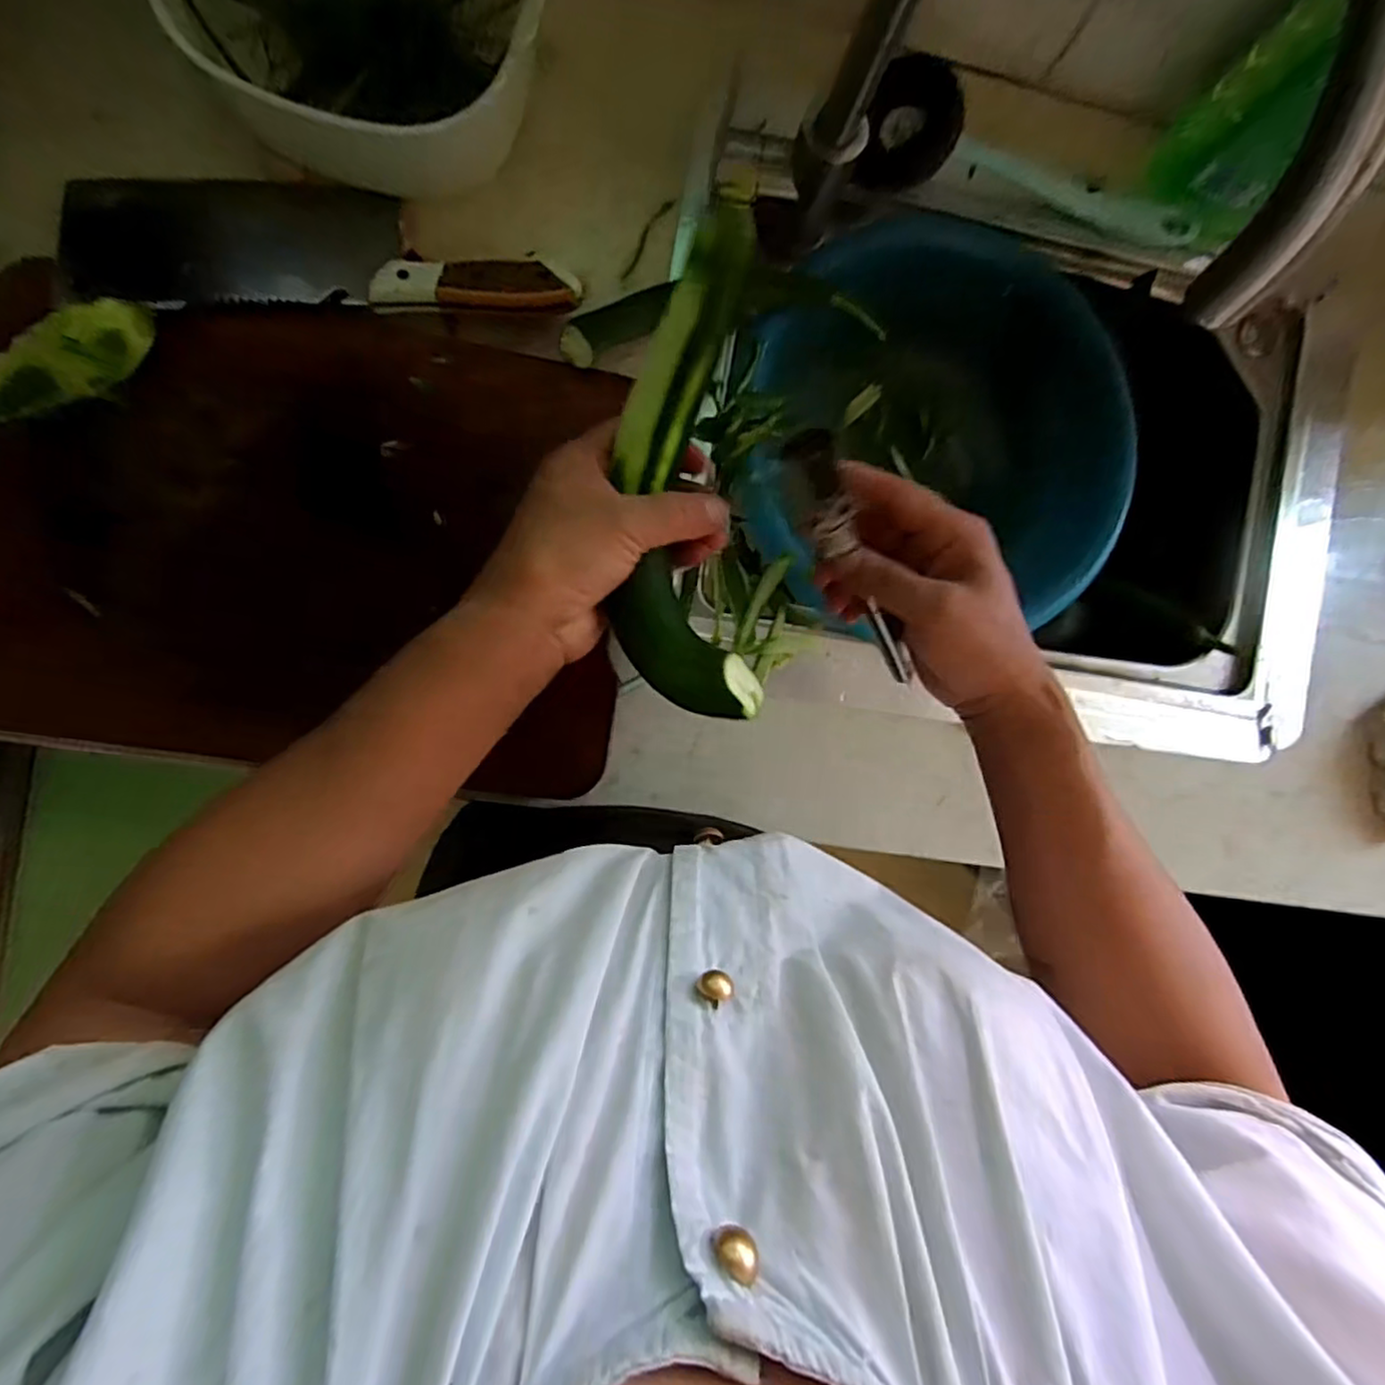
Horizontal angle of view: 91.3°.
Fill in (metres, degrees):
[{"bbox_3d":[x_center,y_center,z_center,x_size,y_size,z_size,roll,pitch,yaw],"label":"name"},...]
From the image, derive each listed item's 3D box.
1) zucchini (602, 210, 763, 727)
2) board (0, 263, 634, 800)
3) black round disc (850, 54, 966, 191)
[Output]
[{"bbox_3d":[-0.001,-0.087,0.280,0.057,0.049,0.188,2,93,-7],"label":"zucchini"},{"bbox_3d":[-0.238,-0.099,0.425,0.382,0.033,0.293,7,90,-7],"label":"board"},{"bbox_3d":[0.149,-0.386,0.462,0.062,0.008,0.073,20,113,12],"label":"black round disc"}]

